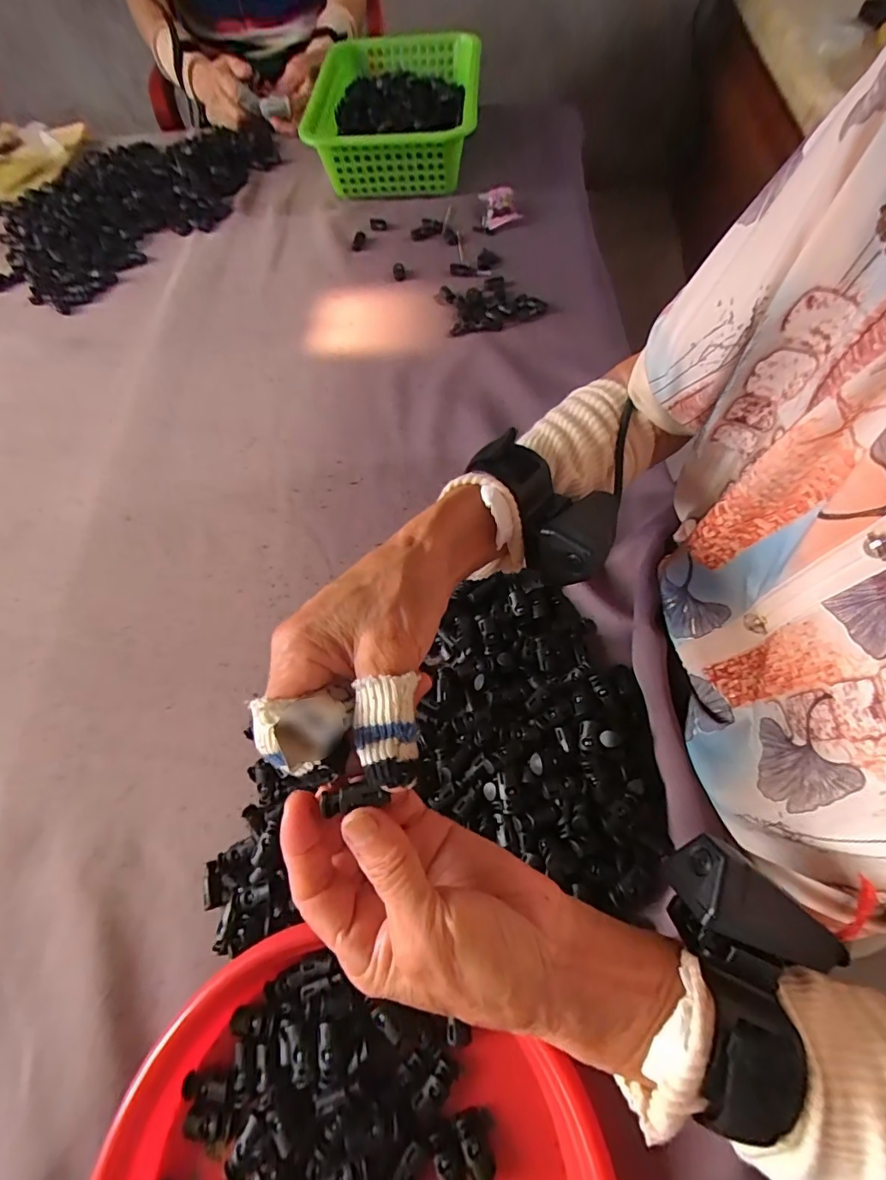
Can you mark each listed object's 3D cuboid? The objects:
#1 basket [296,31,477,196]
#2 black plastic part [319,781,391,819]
[{"bbox_3d":[-0.062,-0.671,0.688,0.219,0.089,0.349,-1,64,3],"label":"basket"},{"bbox_3d":[-0.035,0.082,0.192,0.026,0.005,0.010,-12,64,6],"label":"black plastic part"}]

